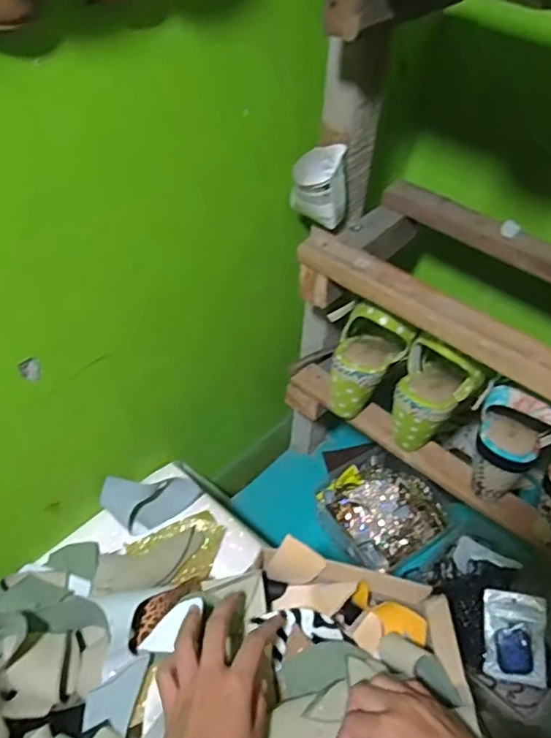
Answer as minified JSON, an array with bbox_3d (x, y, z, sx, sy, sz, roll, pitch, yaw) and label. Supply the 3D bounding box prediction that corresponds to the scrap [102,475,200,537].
[{"bbox_3d":[-0.148,0.156,0.700,0.109,0.055,0.044,-13,48,-17],"label":"scrap"}]

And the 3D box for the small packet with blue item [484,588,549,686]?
[{"bbox_3d":[0.284,0.317,0.690,0.068,0.013,0.098,1,72,19],"label":"small packet with blue item"}]

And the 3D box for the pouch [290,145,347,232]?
[{"bbox_3d":[0.045,-0.187,0.607,0.059,0.076,0.045,11,46,6],"label":"pouch"}]

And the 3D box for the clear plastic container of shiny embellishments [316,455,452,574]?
[{"bbox_3d":[0.153,0.196,0.835,0.157,0.042,0.158,-28,54,-28],"label":"clear plastic container of shiny embellishments"}]

